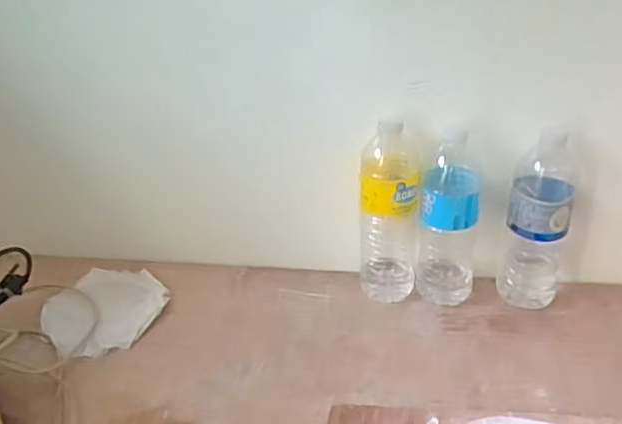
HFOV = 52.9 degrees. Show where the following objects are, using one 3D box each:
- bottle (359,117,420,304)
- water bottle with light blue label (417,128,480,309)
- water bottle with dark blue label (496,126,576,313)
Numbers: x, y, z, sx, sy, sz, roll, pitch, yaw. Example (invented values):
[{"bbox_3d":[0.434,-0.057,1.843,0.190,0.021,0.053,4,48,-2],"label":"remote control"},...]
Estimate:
[{"bbox_3d":[0.105,0.000,0.838,0.076,0.246,0.085,2,31,9],"label":"bottle"},{"bbox_3d":[0.183,0.010,0.825,0.076,0.240,0.079,5,31,13],"label":"water bottle with light blue label"},{"bbox_3d":[0.294,0.017,0.813,0.080,0.233,0.061,10,33,22],"label":"water bottle with dark blue label"}]

